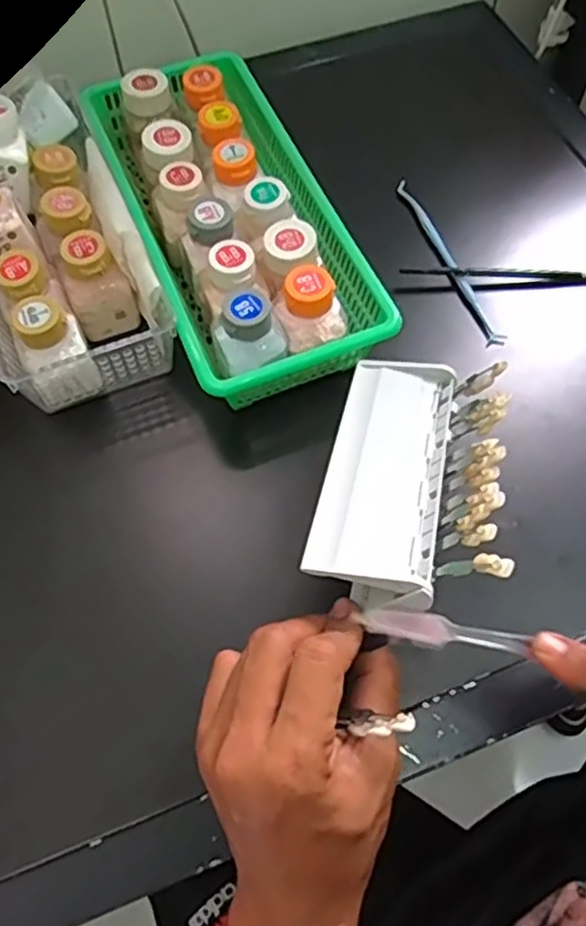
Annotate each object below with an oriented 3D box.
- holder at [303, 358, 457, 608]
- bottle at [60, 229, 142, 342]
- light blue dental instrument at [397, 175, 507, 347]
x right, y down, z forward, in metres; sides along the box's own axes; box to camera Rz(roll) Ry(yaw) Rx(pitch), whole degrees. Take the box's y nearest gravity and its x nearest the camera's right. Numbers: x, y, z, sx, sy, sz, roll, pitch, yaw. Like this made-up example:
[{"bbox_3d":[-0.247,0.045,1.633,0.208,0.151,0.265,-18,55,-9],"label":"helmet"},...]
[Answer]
[{"bbox_3d":[0.050,0.007,0.376,0.059,0.031,0.163,13,47,6],"label":"holder"},{"bbox_3d":[-0.130,-0.118,0.461,0.040,0.061,0.036,-24,66,-11],"label":"bottle"},{"bbox_3d":[0.116,-0.154,0.520,0.010,0.010,0.165,-19,65,-9],"label":"light blue dental instrument"}]

